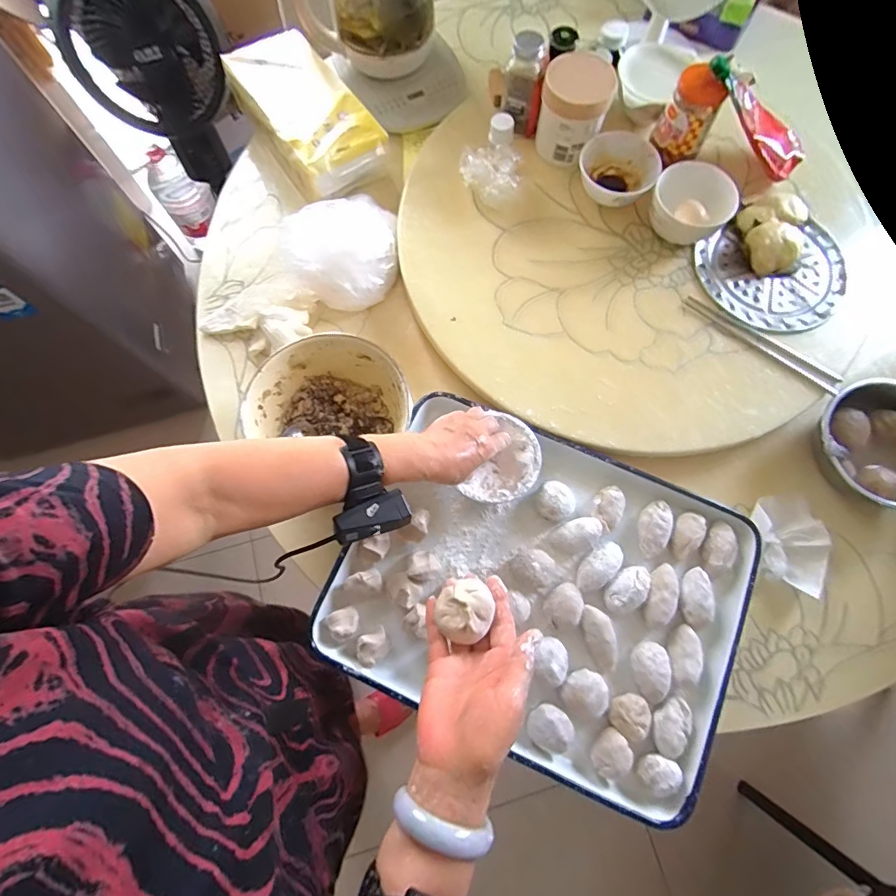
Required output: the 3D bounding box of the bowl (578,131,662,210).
[{"bbox_3d":[0.249,-0.404,0.691,0.108,0.052,0.106,0,74,1],"label":"bowl"}]

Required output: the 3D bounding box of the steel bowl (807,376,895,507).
[{"bbox_3d":[0.539,0.001,0.591,0.131,0.085,0.153,-34,76,-8],"label":"steel bowl"}]

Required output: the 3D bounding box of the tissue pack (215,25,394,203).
[{"bbox_3d":[-0.222,-0.525,0.751,0.147,0.088,0.289,-31,75,-7],"label":"tissue pack"}]

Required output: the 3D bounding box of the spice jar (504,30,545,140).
[{"bbox_3d":[0.110,-0.529,0.692,0.047,0.114,0.056,4,74,3],"label":"spice jar"}]

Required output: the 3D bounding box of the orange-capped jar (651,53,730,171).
[{"bbox_3d":[0.335,-0.466,0.649,0.053,0.113,0.063,-18,74,-4],"label":"orange-capped jar"}]

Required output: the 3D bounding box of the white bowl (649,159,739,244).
[{"bbox_3d":[0.335,-0.333,0.659,0.104,0.074,0.099,0,74,1],"label":"white bowl"}]

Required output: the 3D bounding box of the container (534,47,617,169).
[{"bbox_3d":[0.185,-0.498,0.693,0.094,0.093,0.103,0,74,1],"label":"container"}]

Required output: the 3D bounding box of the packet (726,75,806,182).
[{"bbox_3d":[0.438,-0.457,0.663,0.184,0.041,0.070,22,72,-29],"label":"packet"}]

